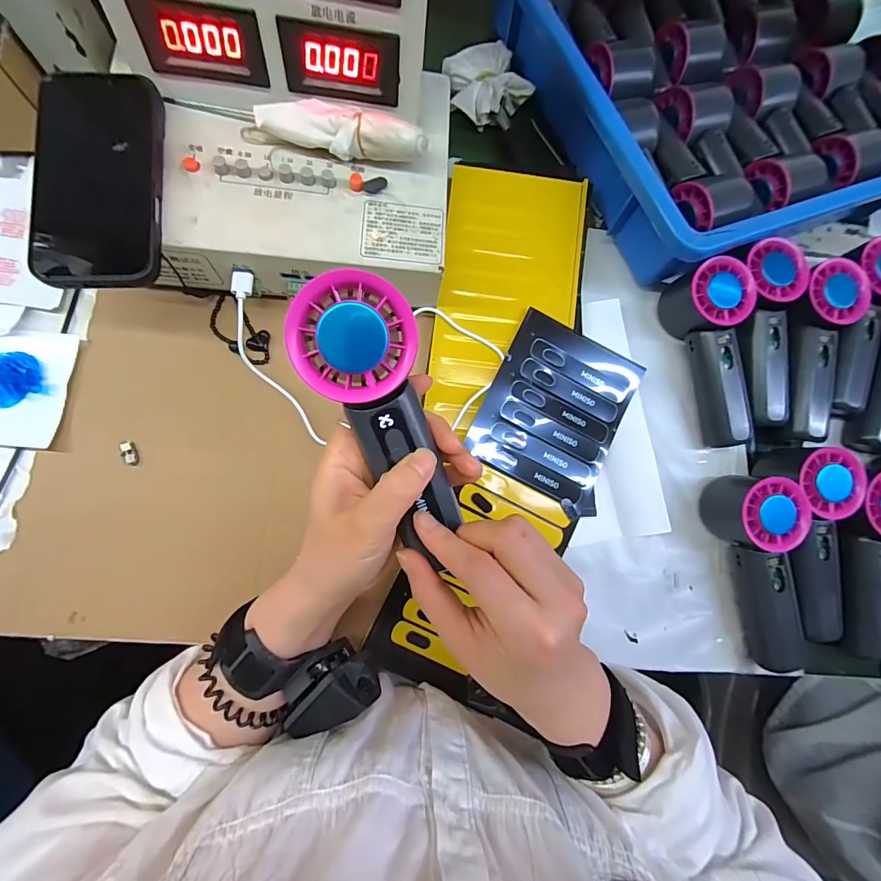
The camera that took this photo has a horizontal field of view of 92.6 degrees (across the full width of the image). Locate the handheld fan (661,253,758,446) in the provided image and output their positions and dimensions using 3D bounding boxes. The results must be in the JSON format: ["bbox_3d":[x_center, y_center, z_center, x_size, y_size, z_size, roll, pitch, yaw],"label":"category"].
[{"bbox_3d":[0.239,-0.073,0.362,0.046,0.043,0.153,-12,85,-8],"label":"handheld fan"}]

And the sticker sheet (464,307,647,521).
[{"bbox_3d":[0.097,-0.027,0.352,0.113,0.005,0.137,27,82,-5],"label":"sticker sheet"}]

